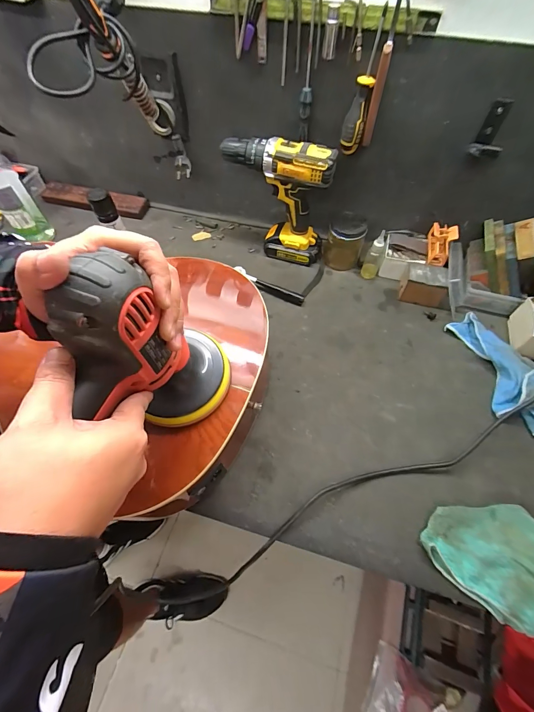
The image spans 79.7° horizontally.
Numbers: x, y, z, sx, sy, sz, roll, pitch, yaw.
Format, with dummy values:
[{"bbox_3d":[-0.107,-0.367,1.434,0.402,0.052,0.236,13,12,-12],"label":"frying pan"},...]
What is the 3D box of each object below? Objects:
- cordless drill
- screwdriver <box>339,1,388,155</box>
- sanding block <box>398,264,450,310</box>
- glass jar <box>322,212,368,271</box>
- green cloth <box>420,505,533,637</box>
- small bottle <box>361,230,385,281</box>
[{"bbox_3d":[0.016,-0.286,0.599,0.196,0.204,0.068,16,60,9],"label":"cordless drill"},{"bbox_3d":[0.135,-0.381,0.463,0.031,0.159,0.026,7,59,4],"label":"screwdriver"},{"bbox_3d":[0.296,-0.131,0.587,0.096,0.053,0.052,14,60,8],"label":"sanding block"},{"bbox_3d":[0.153,-0.229,0.629,0.080,0.088,0.077,0,59,0],"label":"glass jar"},{"bbox_3d":[0.277,0.235,0.379,0.150,0.023,0.119,37,84,24],"label":"green cloth"},{"bbox_3d":[0.205,-0.192,0.606,0.030,0.095,0.031,21,61,12],"label":"small bottle"}]

